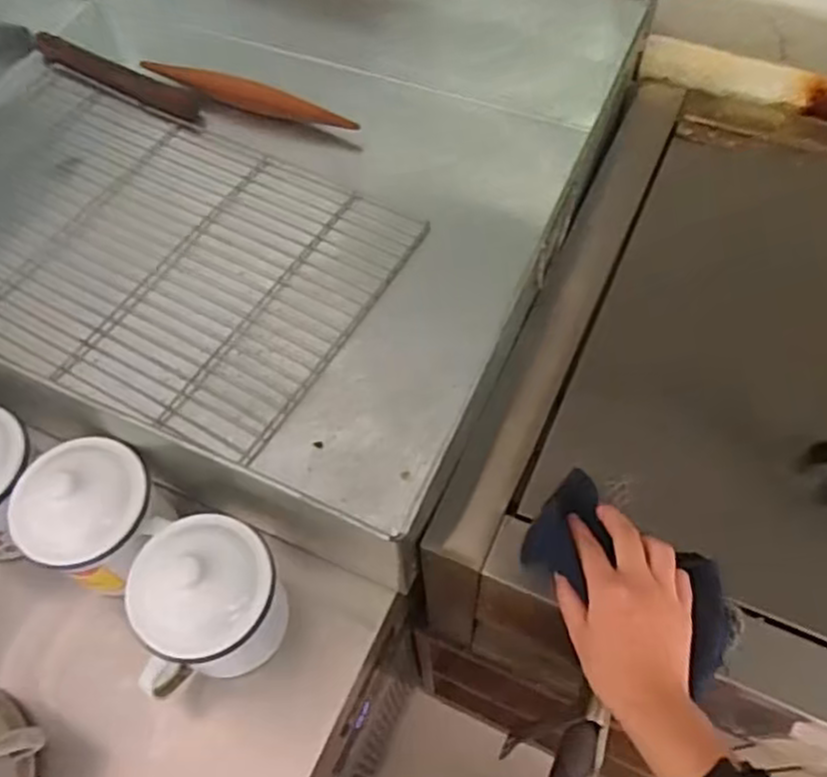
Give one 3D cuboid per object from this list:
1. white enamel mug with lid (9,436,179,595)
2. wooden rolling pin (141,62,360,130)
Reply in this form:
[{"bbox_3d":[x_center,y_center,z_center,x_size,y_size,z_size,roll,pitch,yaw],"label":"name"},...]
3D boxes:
[{"bbox_3d":[-0.255,0.107,0.596,0.102,0.132,0.100,-1,59,2],"label":"white enamel mug with lid"},{"bbox_3d":[-0.218,-0.382,0.939,0.314,0.030,0.027,21,63,15],"label":"wooden rolling pin"}]

